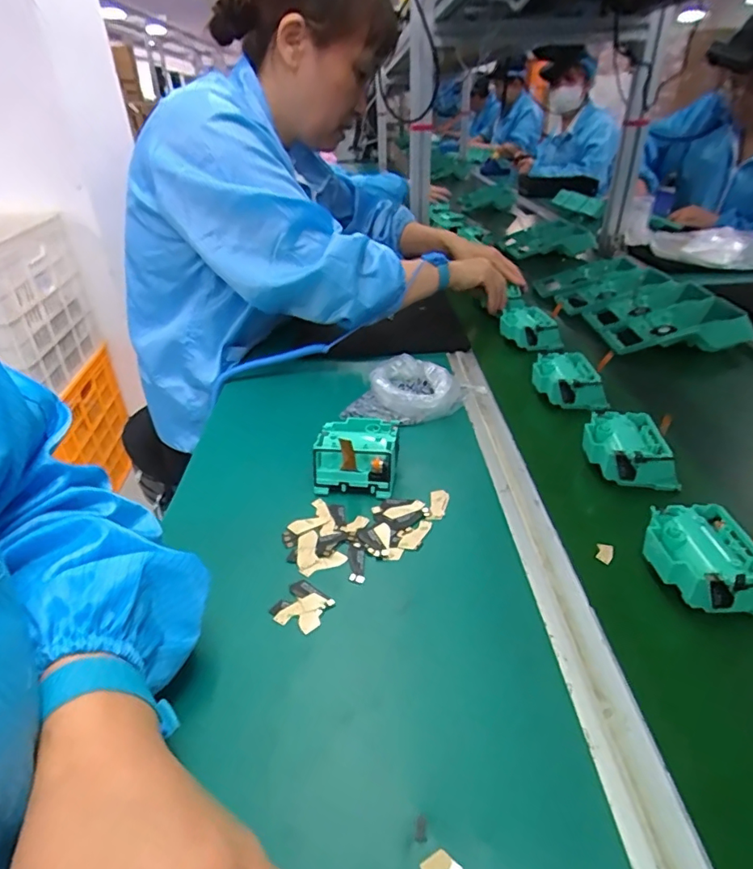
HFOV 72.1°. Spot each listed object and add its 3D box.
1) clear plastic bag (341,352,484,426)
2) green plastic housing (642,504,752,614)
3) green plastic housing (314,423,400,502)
[{"bbox_3d":[0.041,-0.054,0.604,0.122,0.047,0.131,17,36,26],"label":"clear plastic bag"},{"bbox_3d":[0.237,0.093,0.376,0.072,0.041,0.084,-6,32,-9],"label":"green plastic housing"},{"bbox_3d":[-0.019,0.019,0.491,0.076,0.043,0.077,5,32,8],"label":"green plastic housing"}]

